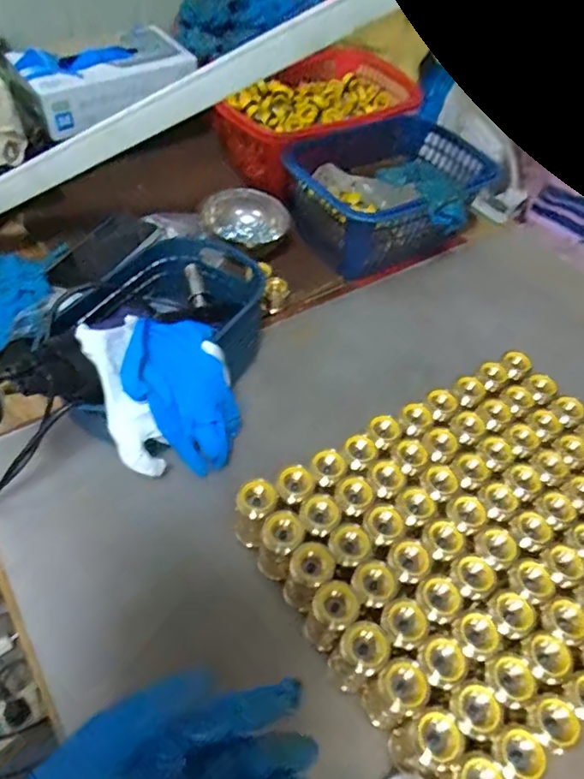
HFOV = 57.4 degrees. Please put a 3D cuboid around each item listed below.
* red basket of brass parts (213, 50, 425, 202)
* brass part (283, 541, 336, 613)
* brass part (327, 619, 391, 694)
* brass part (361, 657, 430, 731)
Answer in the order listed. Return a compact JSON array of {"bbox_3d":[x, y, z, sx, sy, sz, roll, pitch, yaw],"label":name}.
[{"bbox_3d":[0.045,-0.383,0.773,0.191,0.108,0.318,38,56,21],"label":"red basket of brass parts"},{"bbox_3d":[0.012,0.145,0.407,0.031,0.072,0.029,3,50,-3],"label":"brass part"},{"bbox_3d":[0.047,0.189,0.377,0.030,0.075,0.032,3,50,-3],"label":"brass part"},{"bbox_3d":[0.068,0.207,0.360,0.026,0.078,0.030,-28,58,-26],"label":"brass part"}]

